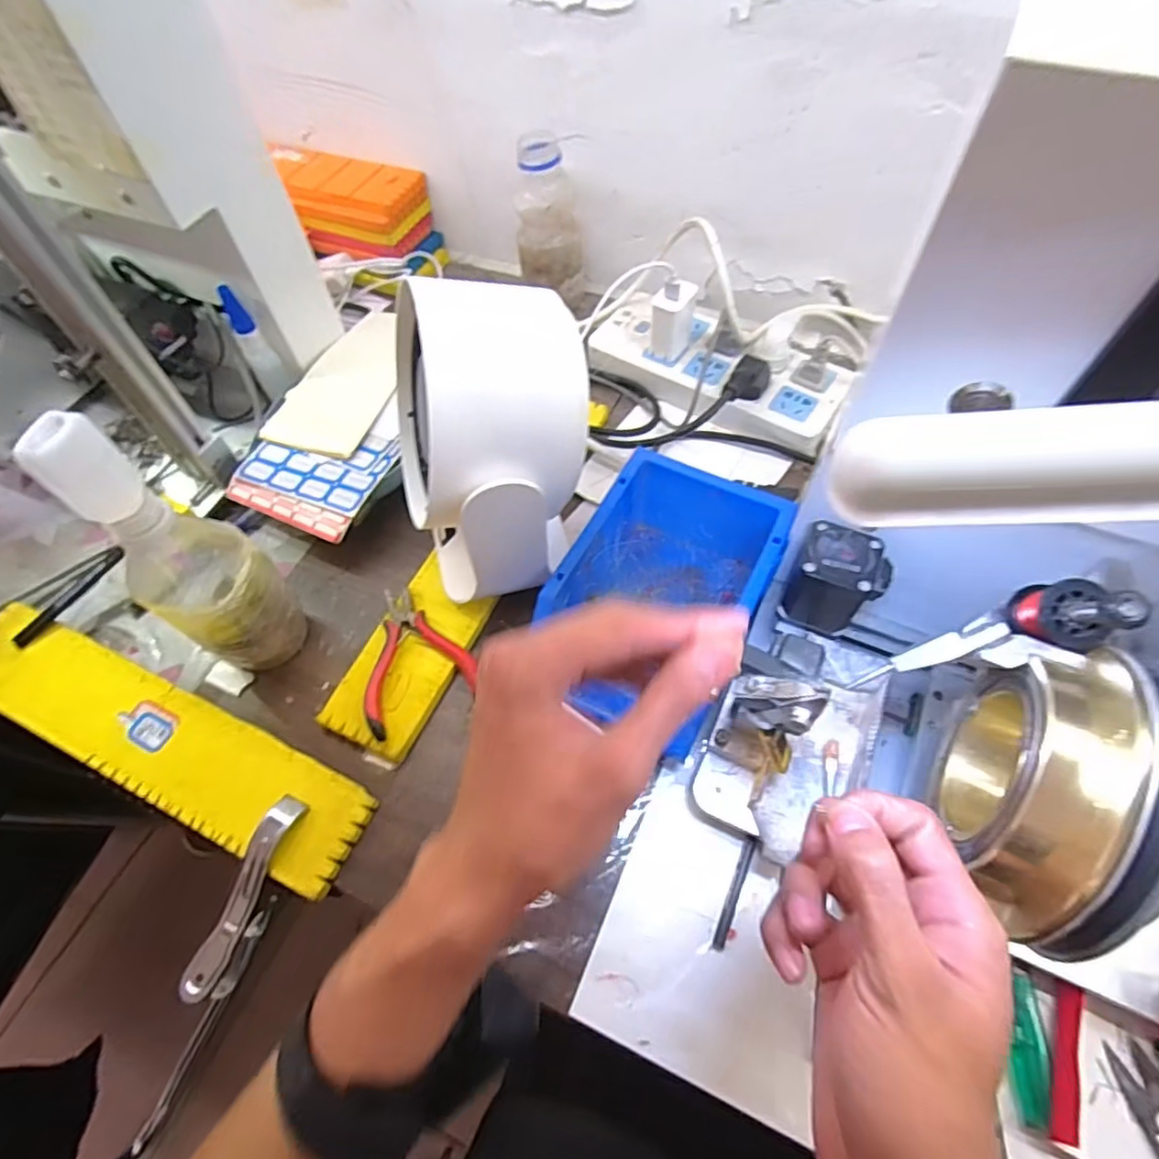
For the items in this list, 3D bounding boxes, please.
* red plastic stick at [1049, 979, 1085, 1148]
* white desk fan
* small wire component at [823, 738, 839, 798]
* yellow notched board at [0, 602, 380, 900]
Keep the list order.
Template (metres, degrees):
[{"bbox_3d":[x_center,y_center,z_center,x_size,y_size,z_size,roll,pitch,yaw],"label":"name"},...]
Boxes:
[{"bbox_3d":[0.248,0.243,0.318,0.009,0.017,0.074,25,54,15],"label":"red plastic stick"},{"bbox_3d":[-0.043,-0.085,0.384,0.097,0.156,0.123,0,59,3],"label":"white desk fan"},{"bbox_3d":[0.150,0.111,0.373,0.009,0.006,0.032,3,83,4],"label":"small wire component"},{"bbox_3d":[-0.302,0.102,0.432,0.346,0.010,0.066,20,64,17],"label":"yellow notched board"}]

